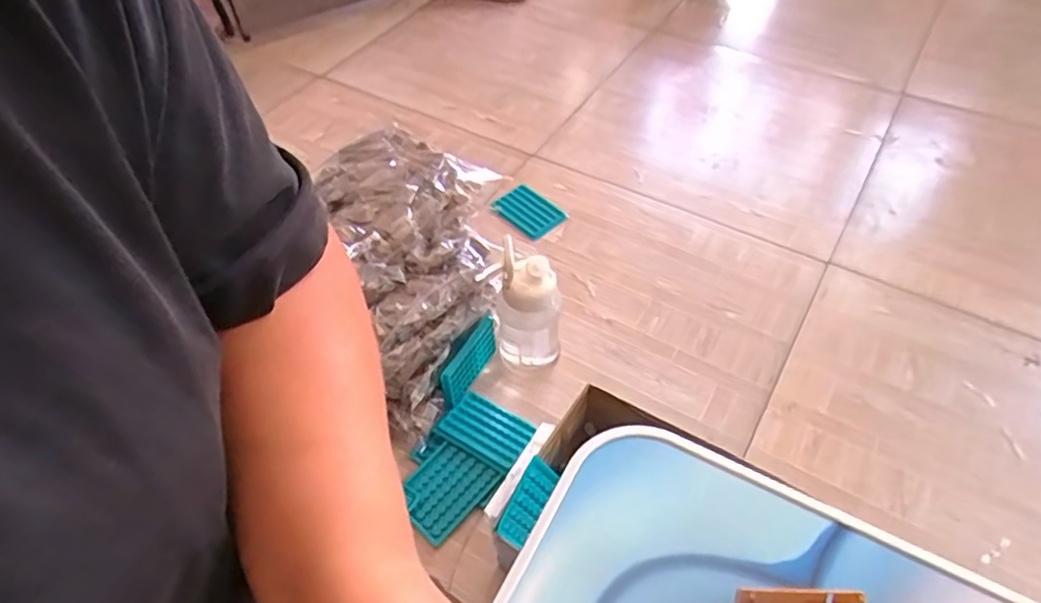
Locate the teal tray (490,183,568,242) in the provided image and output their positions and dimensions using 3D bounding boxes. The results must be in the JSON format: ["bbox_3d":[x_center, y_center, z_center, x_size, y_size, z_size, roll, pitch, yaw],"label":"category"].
[{"bbox_3d":[0.015,-0.170,1.181,0.134,0.010,0.085,41,82,25],"label":"teal tray"}]

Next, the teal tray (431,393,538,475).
[{"bbox_3d":[-0.050,0.187,0.900,0.123,0.014,0.086,24,56,20],"label":"teal tray"}]

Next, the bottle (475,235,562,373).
[{"bbox_3d":[0.006,0.016,0.894,0.097,0.225,0.069,6,51,7],"label":"bottle"}]

